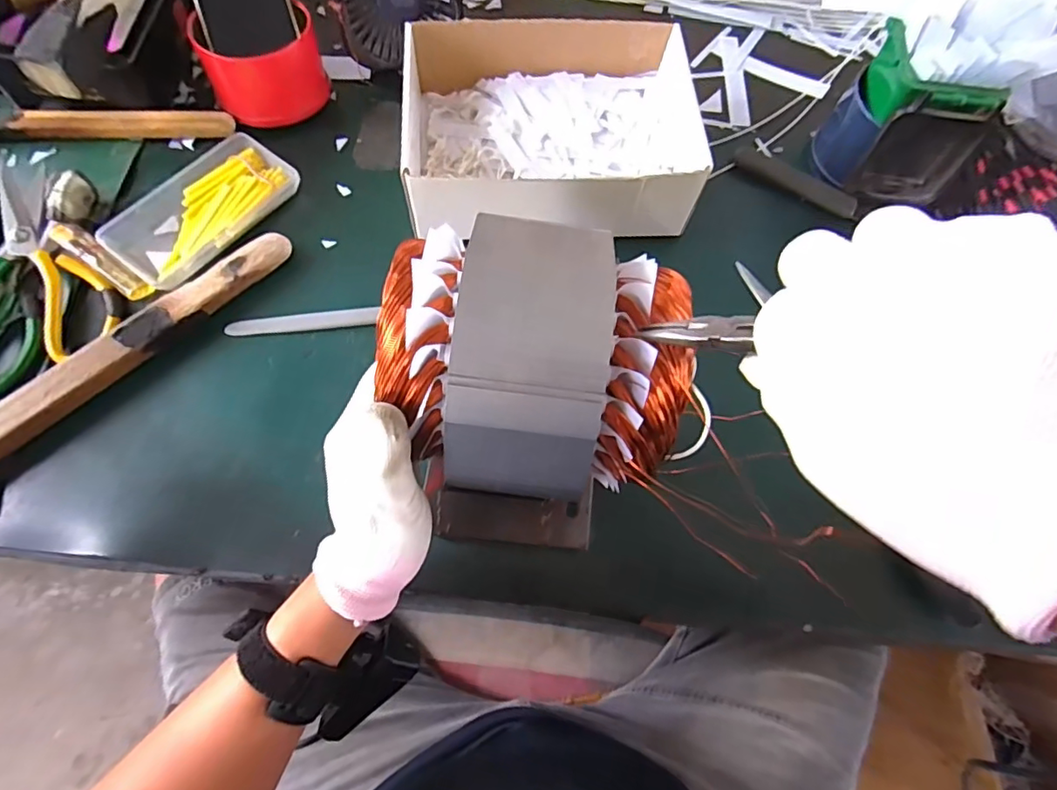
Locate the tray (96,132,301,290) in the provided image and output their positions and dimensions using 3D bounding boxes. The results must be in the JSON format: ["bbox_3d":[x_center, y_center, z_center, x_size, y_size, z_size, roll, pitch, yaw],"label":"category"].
[{"bbox_3d":[-0.279,-0.162,0.471,0.089,0.017,0.152,36,72,9],"label":"tray"}]

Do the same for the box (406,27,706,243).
[{"bbox_3d":[0.018,-0.230,0.482,0.241,0.077,0.196,-3,71,-4],"label":"box"}]

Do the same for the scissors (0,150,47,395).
[{"bbox_3d":[-0.425,-0.098,0.430,0.082,0.015,0.208,-8,71,-6],"label":"scissors"}]

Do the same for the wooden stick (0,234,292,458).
[{"bbox_3d":[-0.303,-0.043,0.415,0.025,0.029,0.270,43,76,11],"label":"wooden stick"}]

